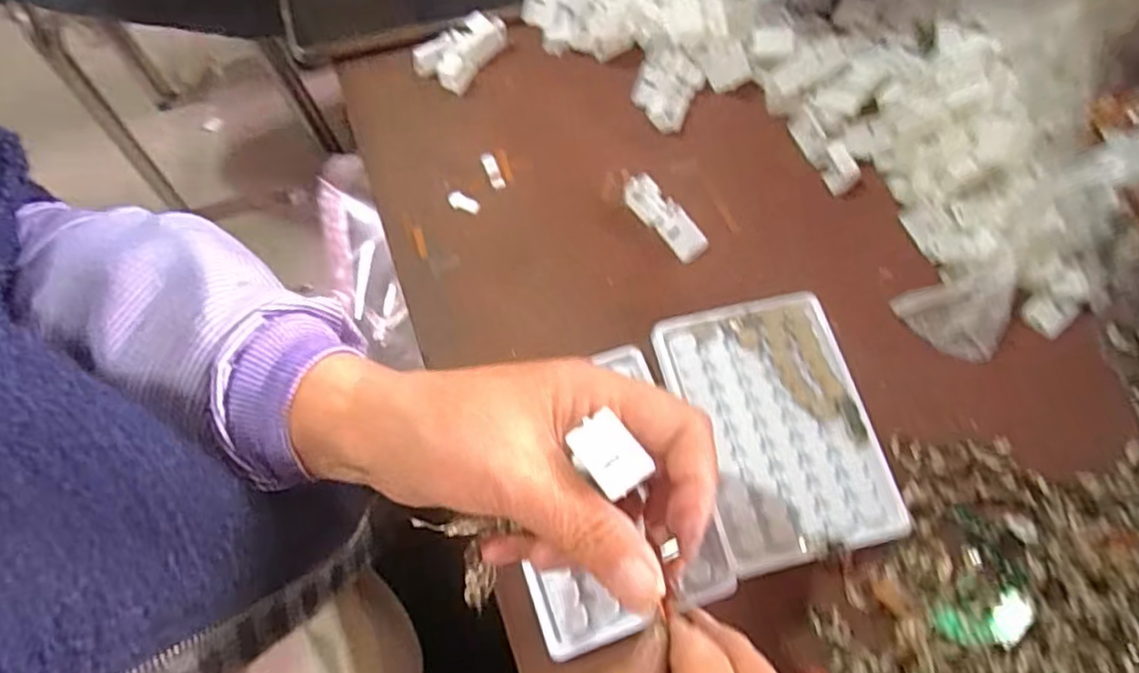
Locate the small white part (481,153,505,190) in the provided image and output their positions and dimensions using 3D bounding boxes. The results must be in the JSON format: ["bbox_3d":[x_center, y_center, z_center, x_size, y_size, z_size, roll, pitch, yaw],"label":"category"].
[{"bbox_3d":[-0.047,-0.102,0.414,0.008,0.005,0.025,-22,70,-8],"label":"small white part"}]

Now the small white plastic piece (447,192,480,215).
[{"bbox_3d":[-0.064,-0.080,0.403,0.019,0.004,0.010,25,71,10],"label":"small white plastic piece"}]

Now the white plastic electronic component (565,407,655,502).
[{"bbox_3d":[0.014,0.041,0.234,0.020,0.004,0.027,-41,77,2],"label":"white plastic electronic component"}]

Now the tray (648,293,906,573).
[{"bbox_3d":[0.107,0.046,0.349,0.094,0.012,0.133,-13,69,-5],"label":"tray"}]

